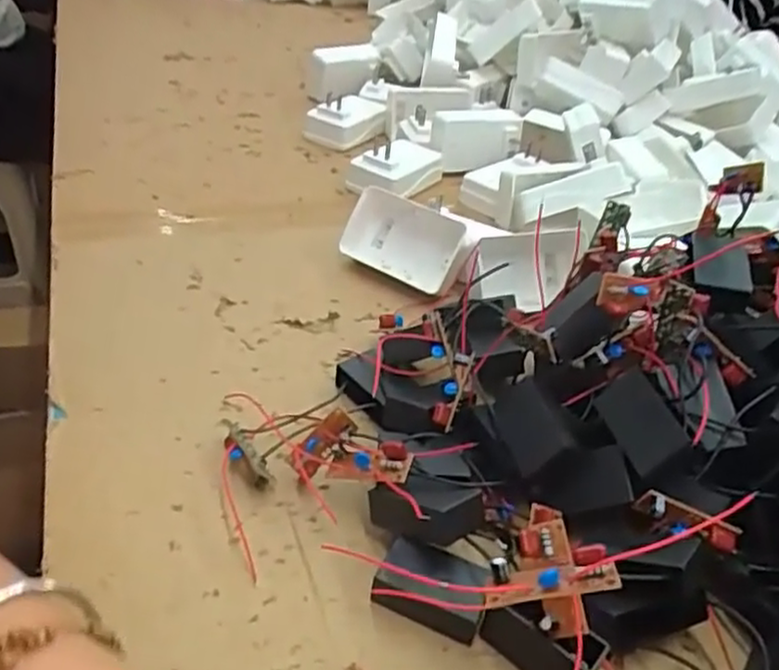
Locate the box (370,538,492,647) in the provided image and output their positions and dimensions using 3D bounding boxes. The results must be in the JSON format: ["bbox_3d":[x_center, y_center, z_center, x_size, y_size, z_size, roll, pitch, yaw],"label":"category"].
[{"bbox_3d":[0.019,0.112,0.317,0.048,0.016,0.031,15,37,10],"label":"box"}]

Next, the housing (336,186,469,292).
[{"bbox_3d":[0.011,-0.069,0.524,0.088,0.055,0.026,26,4,18],"label":"housing"}]

